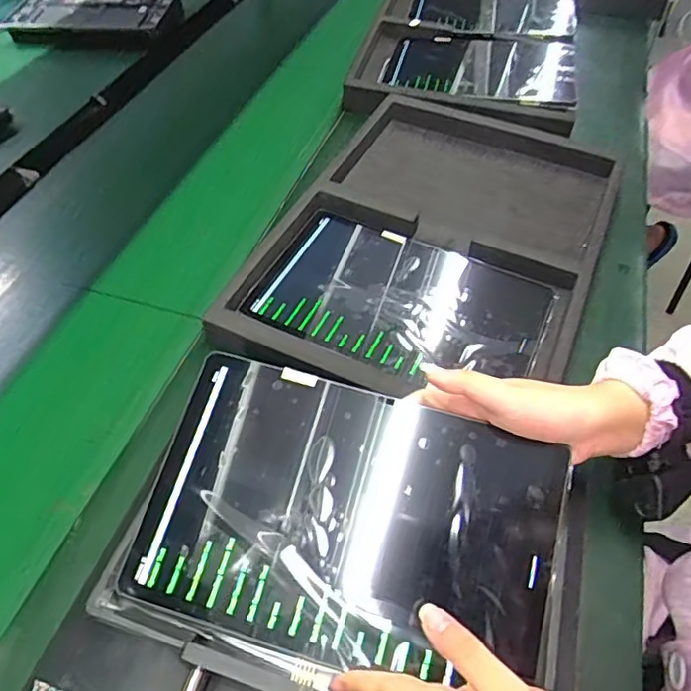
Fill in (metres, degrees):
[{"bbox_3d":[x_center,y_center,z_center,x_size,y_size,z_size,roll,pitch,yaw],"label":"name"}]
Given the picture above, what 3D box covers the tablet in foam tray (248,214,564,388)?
[{"bbox_3d":[0.054,-0.042,0.552,0.255,0.011,0.168,21,52,13],"label":"tablet in foam tray"}]

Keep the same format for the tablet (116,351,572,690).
[{"bbox_3d":[0.001,0.108,0.375,0.253,0.008,0.163,14,69,9],"label":"tablet"}]

